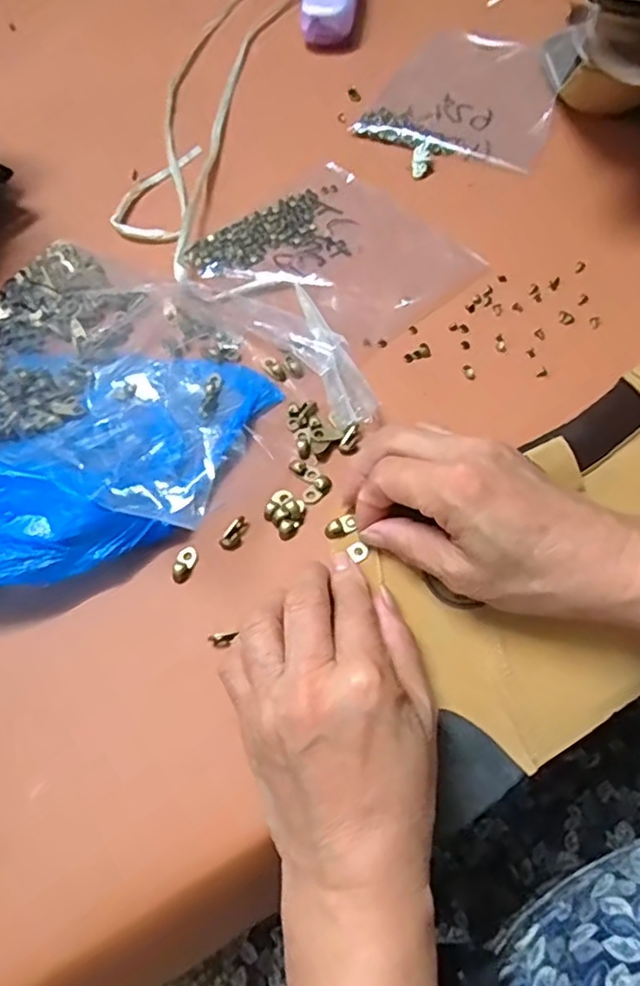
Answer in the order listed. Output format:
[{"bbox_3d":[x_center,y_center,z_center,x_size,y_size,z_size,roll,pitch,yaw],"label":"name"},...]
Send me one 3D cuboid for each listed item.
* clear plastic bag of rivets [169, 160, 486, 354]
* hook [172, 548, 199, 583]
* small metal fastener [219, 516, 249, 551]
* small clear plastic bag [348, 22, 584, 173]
[{"bbox_3d":[0.002,-0.152,0.409,0.151,0.008,0.147,-37,66,-15],"label":"clear plastic bag of rivets"},{"bbox_3d":[-0.068,0.036,0.313,0.010,0.007,0.018,5,63,7],"label":"hook"},{"bbox_3d":[-0.043,0.020,0.319,0.009,0.006,0.019,27,67,17],"label":"small metal fastener"},{"bbox_3d":[0.120,-0.320,0.491,0.135,0.013,0.165,22,66,15],"label":"small clear plastic bag"}]

